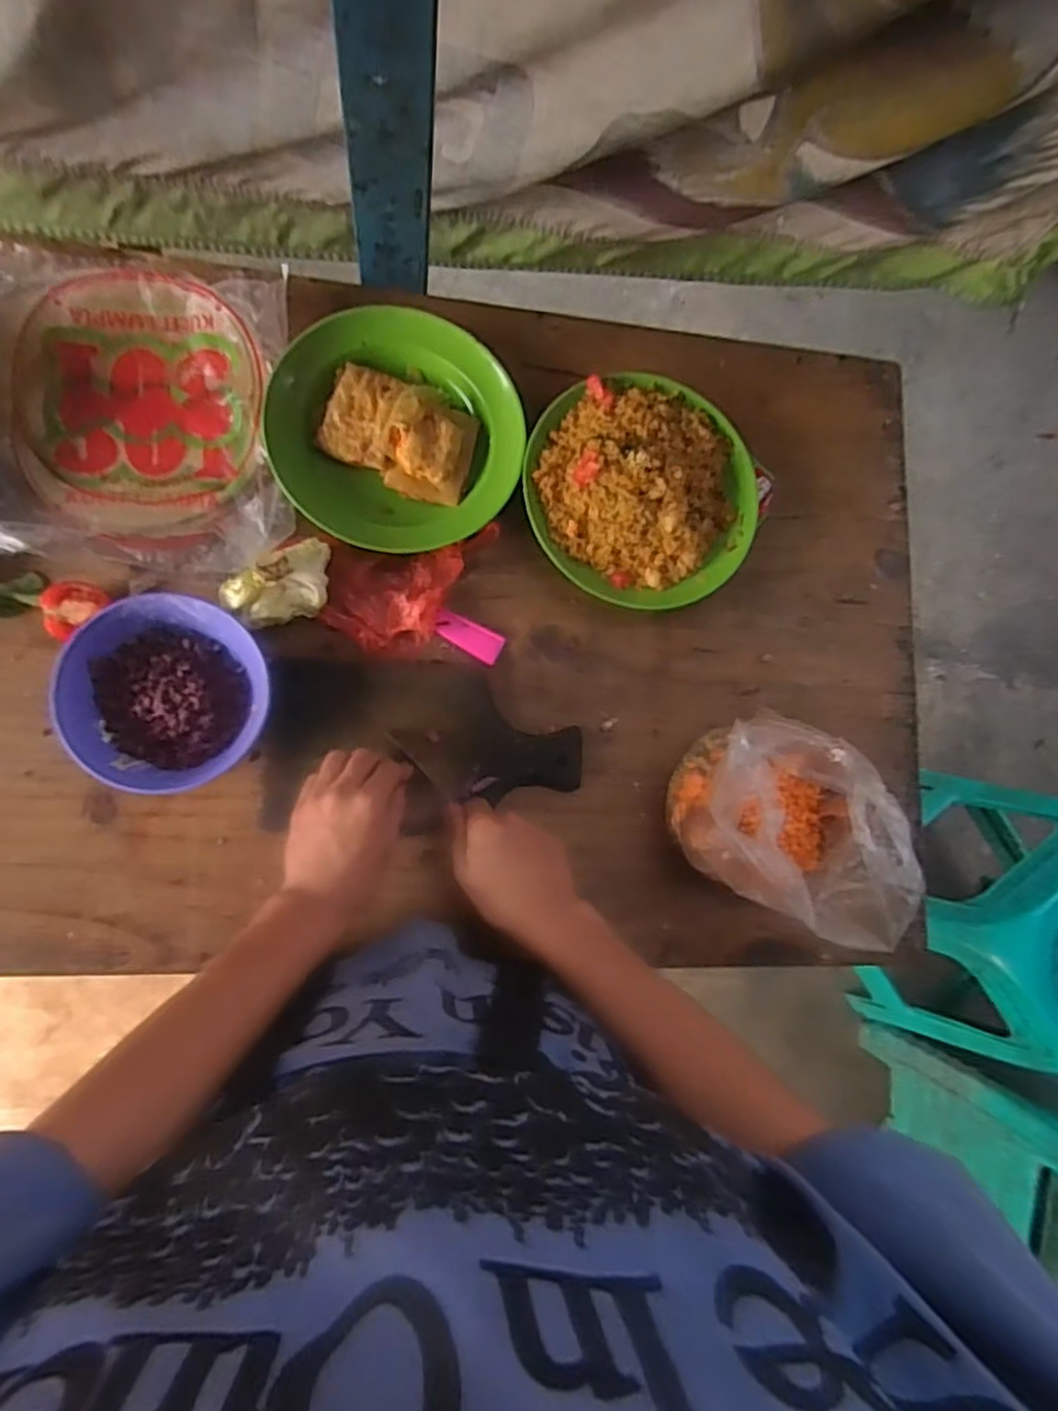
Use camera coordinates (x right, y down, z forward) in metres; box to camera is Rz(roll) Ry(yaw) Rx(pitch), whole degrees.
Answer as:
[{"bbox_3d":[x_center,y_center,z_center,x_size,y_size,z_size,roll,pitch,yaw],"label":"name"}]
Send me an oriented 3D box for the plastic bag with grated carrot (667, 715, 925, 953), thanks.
[{"bbox_3d":[0.206,0.090,0.580,0.152,0.137,0.137,29,83,-6],"label":"plastic bag with grated carrot"}]

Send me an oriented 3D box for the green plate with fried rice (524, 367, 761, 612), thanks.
[{"bbox_3d":[0.107,-0.199,0.658,0.210,0.048,0.214,1,87,-9],"label":"green plate with fried rice"}]

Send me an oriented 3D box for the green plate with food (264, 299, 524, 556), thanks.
[{"bbox_3d":[-0.116,-0.237,0.633,0.200,0.030,0.208,1,87,-9],"label":"green plate with food"}]

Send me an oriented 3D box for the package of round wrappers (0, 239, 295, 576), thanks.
[{"bbox_3d":[-0.320,-0.247,0.589,0.226,0.032,0.274,-2,83,-6],"label":"package of round wrappers"}]

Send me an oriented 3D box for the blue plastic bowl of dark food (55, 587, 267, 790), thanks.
[{"bbox_3d":[-0.274,-0.008,0.566,0.141,0.047,0.142,1,87,-9],"label":"blue plastic bowl of dark food"}]

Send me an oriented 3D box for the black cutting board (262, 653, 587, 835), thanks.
[{"bbox_3d":[-0.084,0.039,0.617,0.258,0.023,0.141,10,85,-15],"label":"black cutting board"}]

